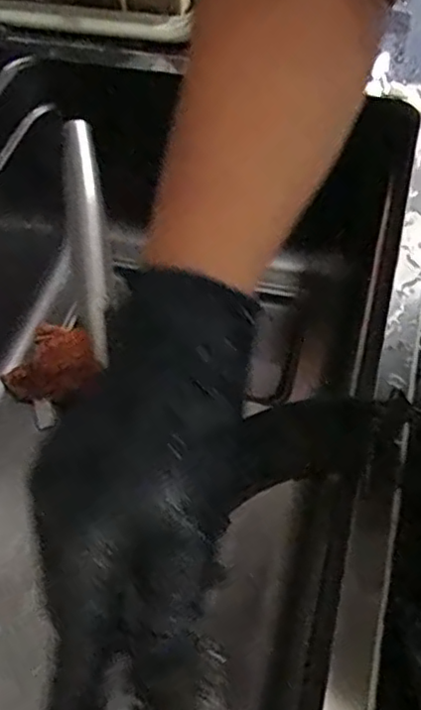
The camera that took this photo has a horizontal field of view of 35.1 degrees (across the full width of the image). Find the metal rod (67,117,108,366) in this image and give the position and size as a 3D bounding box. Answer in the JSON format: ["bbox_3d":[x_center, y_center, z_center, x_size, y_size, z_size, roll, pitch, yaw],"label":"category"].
[{"bbox_3d":[-0.063,-0.064,0.342,0.016,0.016,0.135,-9,68,-3],"label":"metal rod"}]

